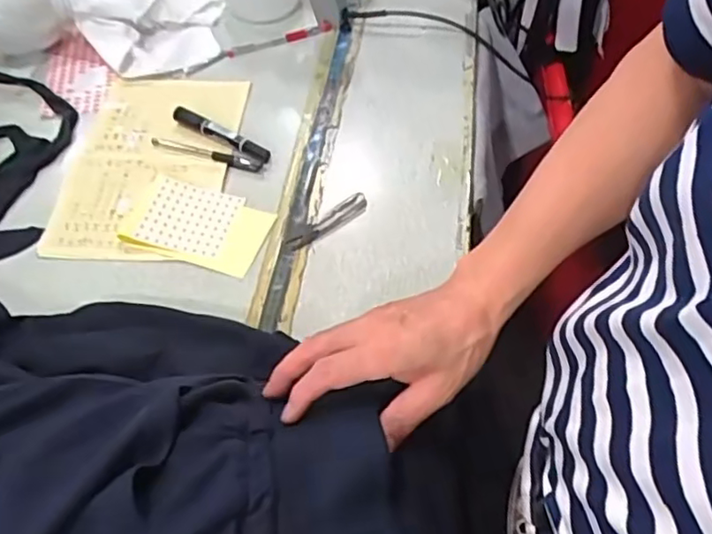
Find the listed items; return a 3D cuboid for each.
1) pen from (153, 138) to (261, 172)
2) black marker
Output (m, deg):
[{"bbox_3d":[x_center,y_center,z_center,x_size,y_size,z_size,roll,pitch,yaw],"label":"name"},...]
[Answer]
[{"bbox_3d":[-0.180,-0.134,0.754,0.142,0.008,0.016,15,56,13],"label":"pen"},{"bbox_3d":[-0.165,-0.161,0.766,0.144,0.017,0.020,27,60,21],"label":"black marker"}]

